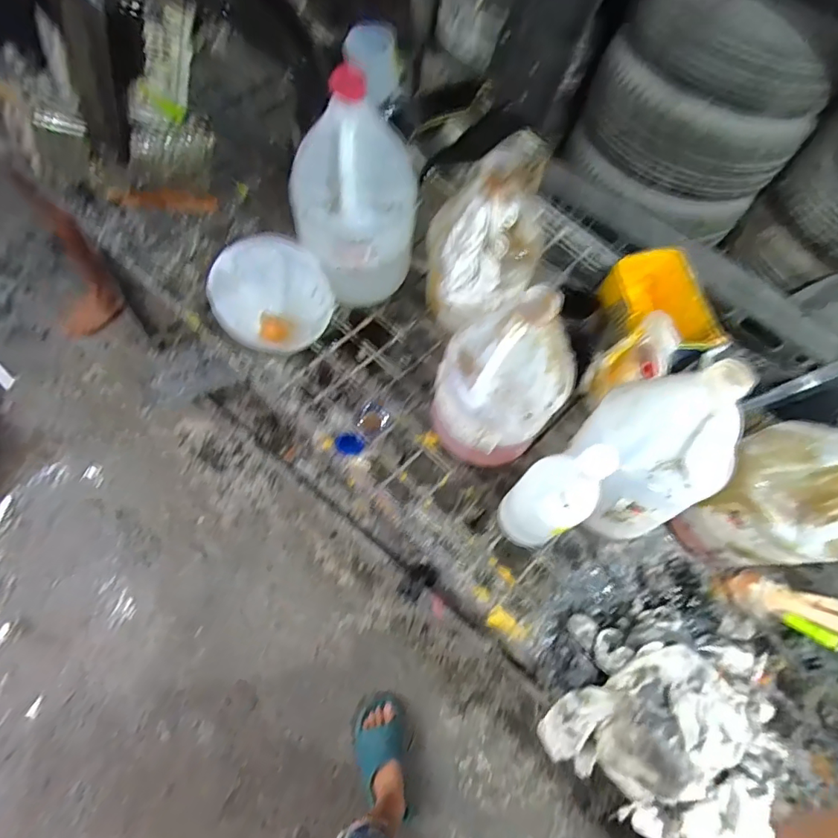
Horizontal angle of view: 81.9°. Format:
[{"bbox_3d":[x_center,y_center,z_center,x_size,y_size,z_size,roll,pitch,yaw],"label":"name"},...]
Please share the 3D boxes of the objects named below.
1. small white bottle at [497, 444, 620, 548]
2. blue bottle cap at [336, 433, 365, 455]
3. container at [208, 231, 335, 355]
[{"bbox_3d":[0.157,0.087,0.556,0.085,0.231,0.077,-37,74,-16],"label":"small white bottle"},{"bbox_3d":[-0.101,0.037,0.704,0.040,0.007,0.032,16,68,3],"label":"blue bottle cap"},{"bbox_3d":[-0.211,-0.183,0.717,0.159,0.096,0.164,-7,107,-1],"label":"container"}]

